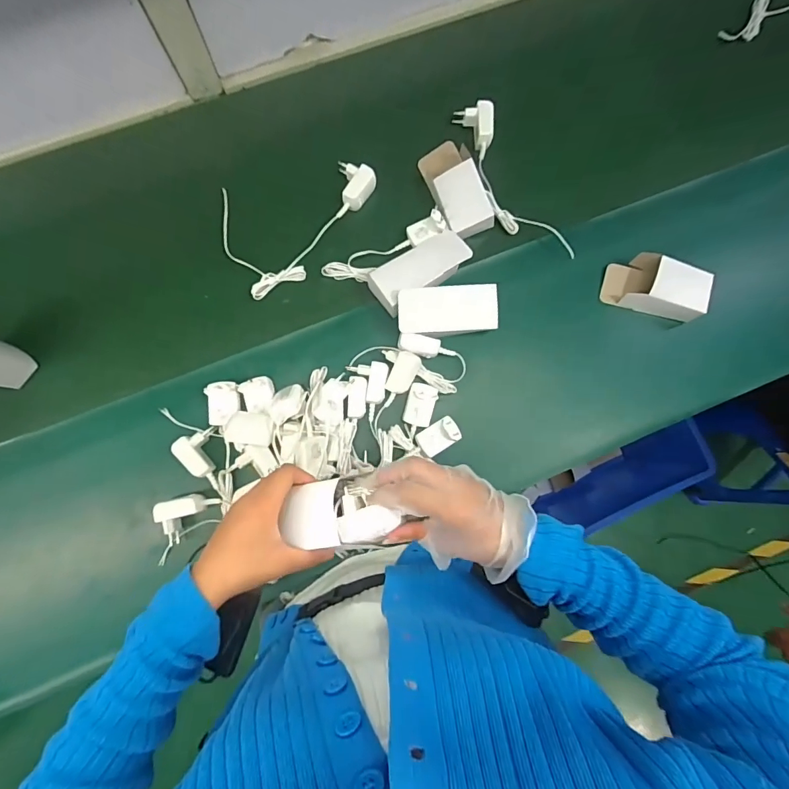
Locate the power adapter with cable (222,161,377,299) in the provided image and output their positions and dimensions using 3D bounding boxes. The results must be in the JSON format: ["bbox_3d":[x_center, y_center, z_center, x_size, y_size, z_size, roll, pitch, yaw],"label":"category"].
[{"bbox_3d":[-0.136,-0.258,0.652,0.244,0.026,0.167,-19,87,-6],"label":"power adapter with cable"}]

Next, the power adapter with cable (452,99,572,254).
[{"bbox_3d":[0.175,-0.325,0.676,0.078,0.043,0.284,-27,88,-6],"label":"power adapter with cable"}]

